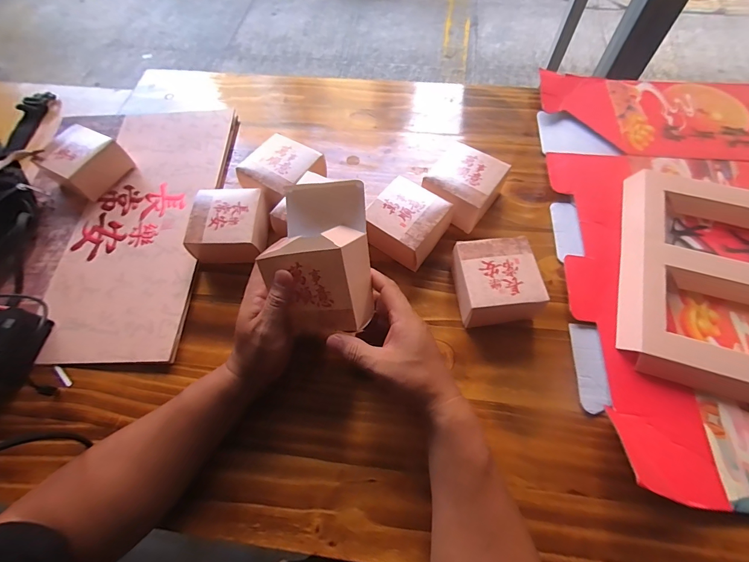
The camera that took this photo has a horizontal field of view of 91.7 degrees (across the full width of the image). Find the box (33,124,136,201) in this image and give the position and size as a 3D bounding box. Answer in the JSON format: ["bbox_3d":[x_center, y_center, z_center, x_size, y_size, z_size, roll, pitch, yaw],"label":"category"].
[{"bbox_3d":[-0.409,-0.169,0.517,0.072,0.051,0.083,24,67,14],"label":"box"}]

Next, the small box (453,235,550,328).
[{"bbox_3d":[0.144,0.002,0.425,0.099,0.050,0.095,-8,63,-2],"label":"small box"}]

